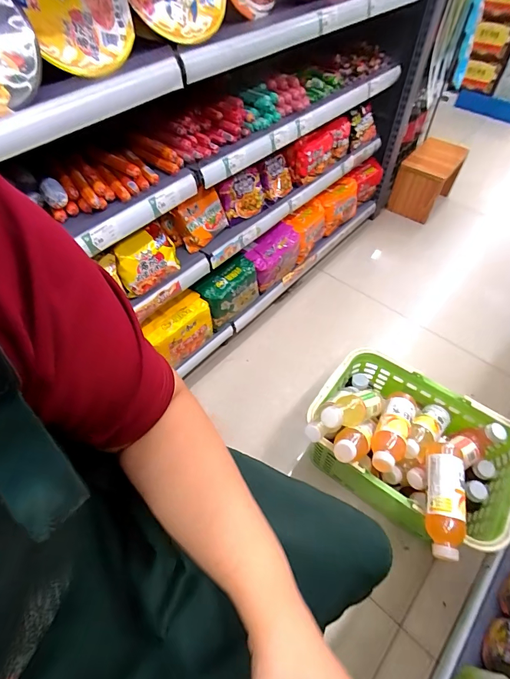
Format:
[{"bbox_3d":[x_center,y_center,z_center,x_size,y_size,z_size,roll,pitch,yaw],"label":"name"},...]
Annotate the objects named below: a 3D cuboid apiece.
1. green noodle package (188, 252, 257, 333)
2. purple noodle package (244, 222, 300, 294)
[{"bbox_3d":[-0.083,-0.145,1.076,0.103,0.134,0.194,33,61,21],"label":"green noodle package"},{"bbox_3d":[0.057,-0.262,1.162,0.100,0.131,0.204,31,60,20],"label":"purple noodle package"}]

